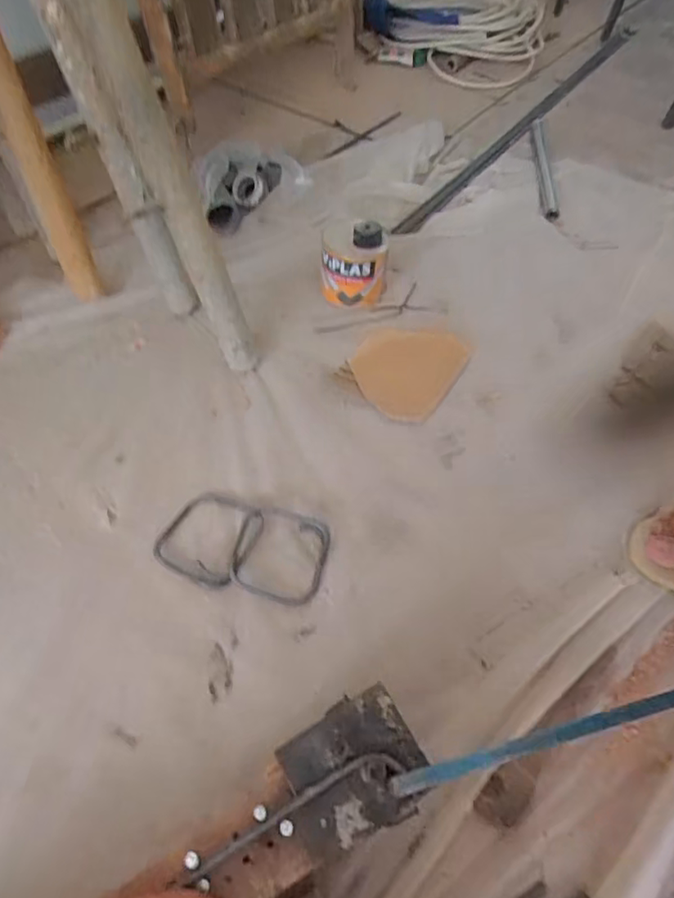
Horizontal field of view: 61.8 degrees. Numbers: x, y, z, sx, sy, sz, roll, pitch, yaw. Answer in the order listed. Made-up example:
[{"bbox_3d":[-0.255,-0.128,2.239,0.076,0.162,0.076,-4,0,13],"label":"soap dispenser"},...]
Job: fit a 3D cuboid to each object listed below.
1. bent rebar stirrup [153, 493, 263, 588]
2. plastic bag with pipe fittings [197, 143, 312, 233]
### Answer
[{"bbox_3d":[-0.137,0.090,0.606,0.096,0.011,0.110,21,55,12],"label":"bent rebar stirrup"},{"bbox_3d":[-0.149,-0.454,0.967,0.190,0.084,0.178,-8,55,-10],"label":"plastic bag with pipe fittings"}]

